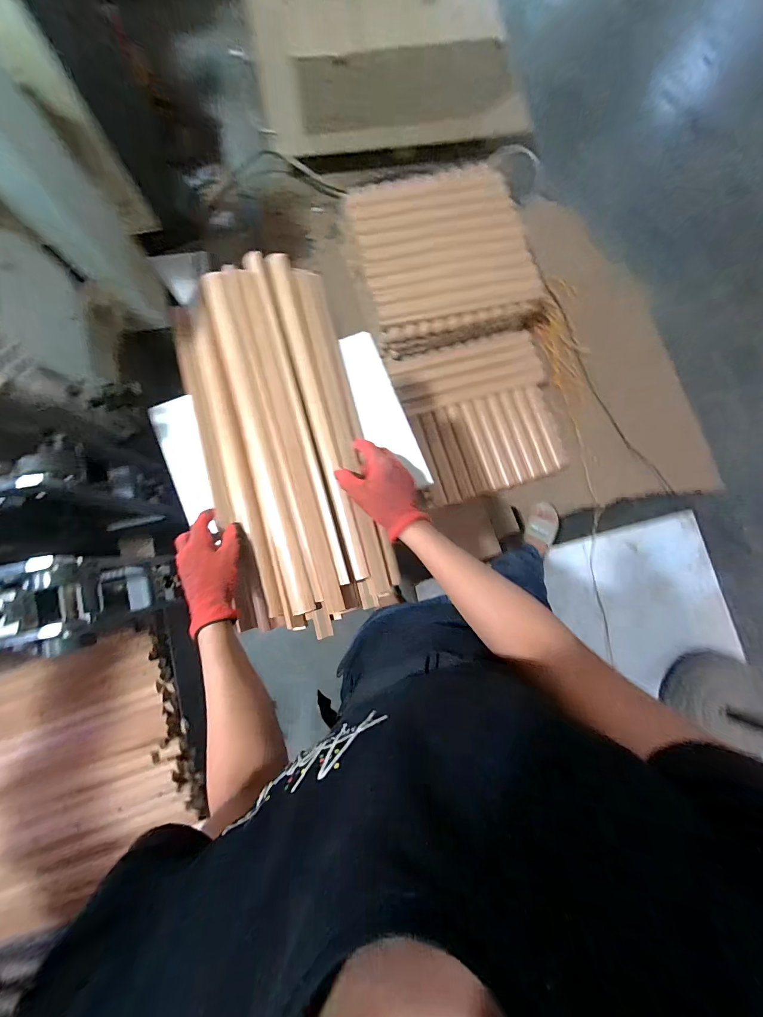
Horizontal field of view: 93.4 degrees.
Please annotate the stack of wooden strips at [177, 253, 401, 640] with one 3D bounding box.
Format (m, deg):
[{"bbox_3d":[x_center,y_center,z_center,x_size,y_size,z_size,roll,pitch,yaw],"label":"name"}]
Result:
[{"bbox_3d":[-0.166,-0.106,0.575,0.270,0.062,0.577,-14,85,-5],"label":"stack of wooden strips"}]

